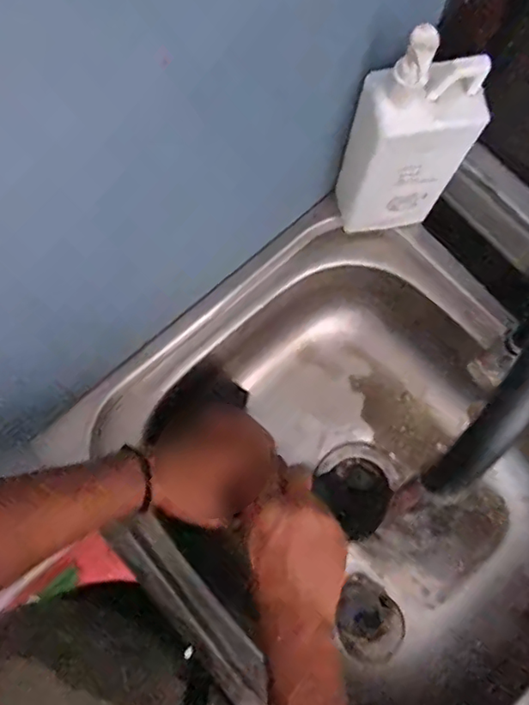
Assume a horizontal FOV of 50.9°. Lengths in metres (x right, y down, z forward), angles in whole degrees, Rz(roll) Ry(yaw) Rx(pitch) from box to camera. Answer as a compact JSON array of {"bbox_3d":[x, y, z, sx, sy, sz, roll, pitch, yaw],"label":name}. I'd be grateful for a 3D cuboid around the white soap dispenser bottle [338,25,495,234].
[{"bbox_3d":[0.128,-0.179,0.503,0.100,0.267,0.049,4,78,1],"label":"white soap dispenser bottle"}]

